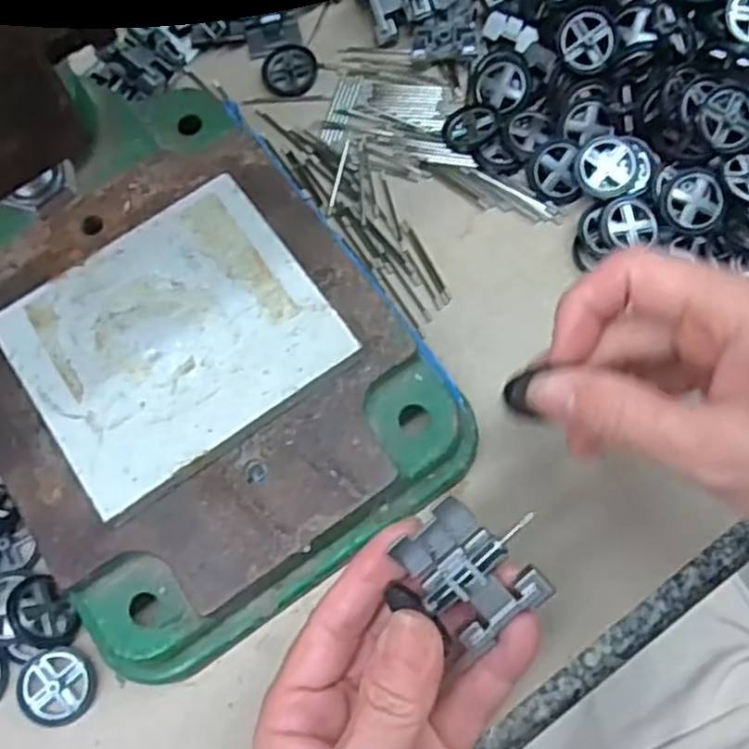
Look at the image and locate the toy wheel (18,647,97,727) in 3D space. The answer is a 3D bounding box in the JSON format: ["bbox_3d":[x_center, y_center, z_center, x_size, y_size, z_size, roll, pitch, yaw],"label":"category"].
[{"bbox_3d":[-0.119,0.117,0.278,0.028,0.005,0.026,-1,71,2],"label":"toy wheel"}]

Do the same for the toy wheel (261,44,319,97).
[{"bbox_3d":[-0.043,-0.153,0.371,0.029,0.005,0.026,30,75,12],"label":"toy wheel"}]

